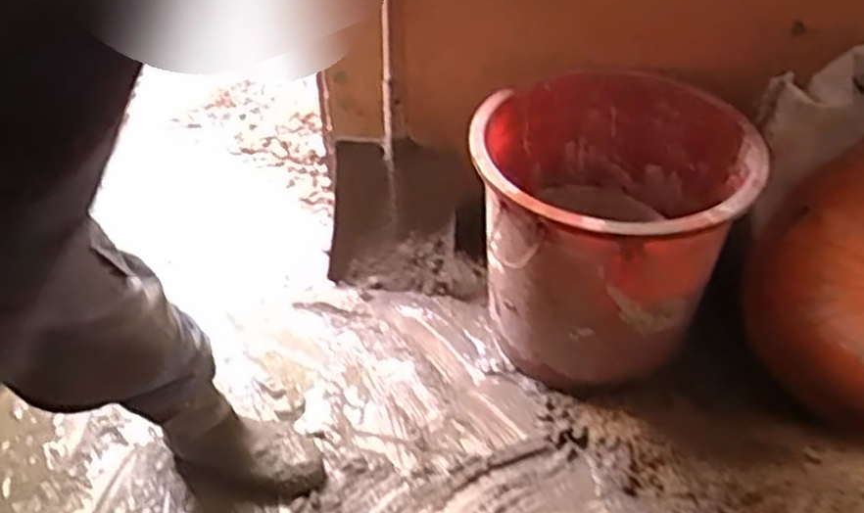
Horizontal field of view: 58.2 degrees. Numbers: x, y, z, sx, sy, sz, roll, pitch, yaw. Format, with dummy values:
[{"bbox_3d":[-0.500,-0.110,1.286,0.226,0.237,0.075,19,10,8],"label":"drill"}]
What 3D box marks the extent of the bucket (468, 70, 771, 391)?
[{"bbox_3d":[0.264,-0.052,1.237,0.388,0.346,0.392,0,43,0],"label":"bucket"}]

